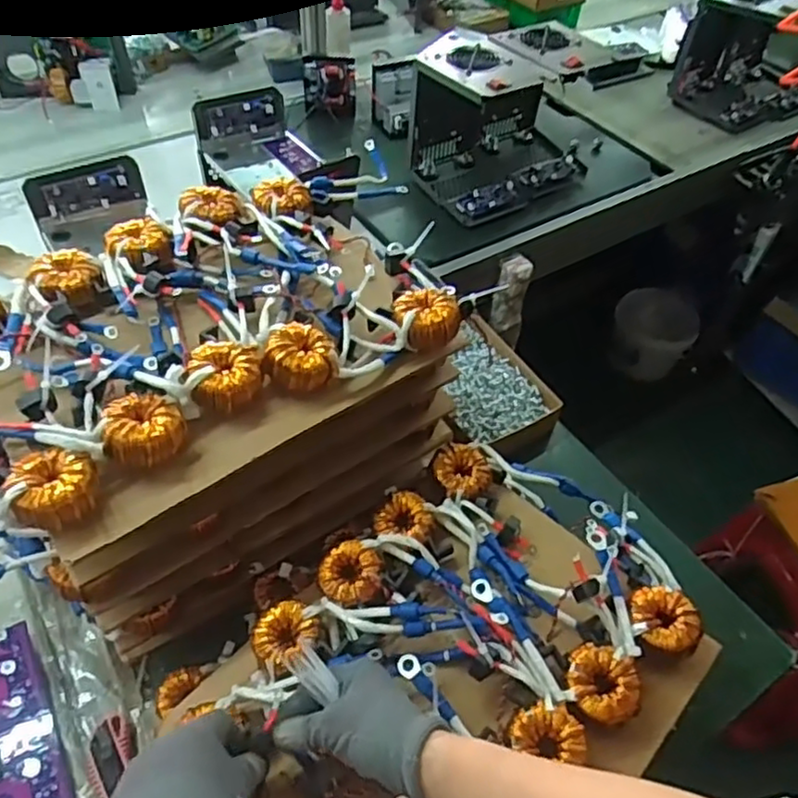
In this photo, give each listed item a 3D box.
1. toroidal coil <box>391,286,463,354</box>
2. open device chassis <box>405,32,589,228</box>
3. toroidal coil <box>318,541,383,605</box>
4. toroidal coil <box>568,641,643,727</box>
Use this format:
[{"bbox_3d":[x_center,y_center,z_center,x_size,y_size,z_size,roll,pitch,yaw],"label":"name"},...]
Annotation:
[{"bbox_3d":[0.026,-0.079,0.628,0.060,0.034,0.060,2,50,-2],"label":"toroidal coil"},{"bbox_3d":[0.195,-0.492,1.153,0.332,0.226,0.202,-26,56,-23],"label":"open device chassis"},{"bbox_3d":[-0.044,0.158,0.602,0.056,0.021,0.052,2,50,-2],"label":"toroidal coil"},{"bbox_3d":[0.166,0.237,0.542,0.056,0.034,0.055,2,50,-2],"label":"toroidal coil"}]

